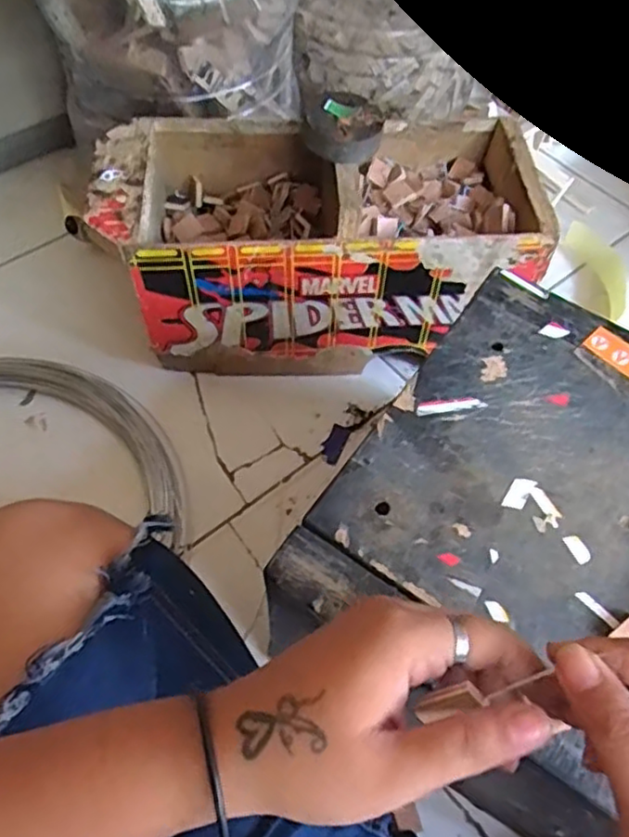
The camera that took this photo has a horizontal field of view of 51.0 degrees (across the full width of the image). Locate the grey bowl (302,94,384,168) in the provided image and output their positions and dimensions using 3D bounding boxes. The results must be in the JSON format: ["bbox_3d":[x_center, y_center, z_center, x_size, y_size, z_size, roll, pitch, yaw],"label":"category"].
[{"bbox_3d":[0.026,-0.227,0.515,0.054,0.022,0.061,28,62,14],"label":"grey bowl"}]

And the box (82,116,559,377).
[{"bbox_3d":[0.003,-0.160,0.628,0.369,0.176,0.171,-1,59,-3],"label":"box"}]

